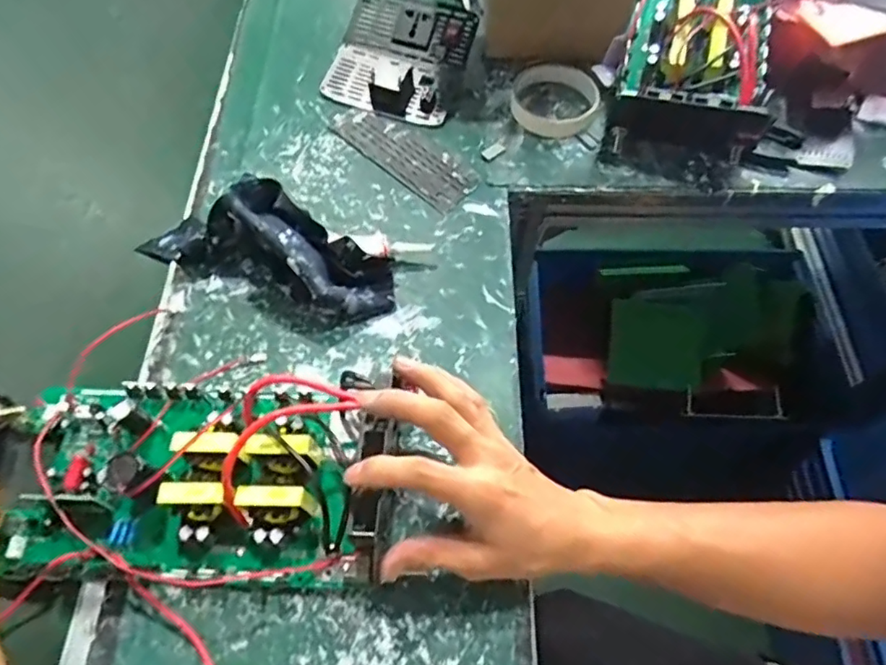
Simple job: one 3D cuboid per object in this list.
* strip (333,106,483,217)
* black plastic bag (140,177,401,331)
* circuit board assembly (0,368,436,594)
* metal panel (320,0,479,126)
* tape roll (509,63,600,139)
[{"bbox_3d":[-0.040,-0.170,0.537,0.152,0.004,0.053,37,67,16],"label":"strip"},{"bbox_3d":[-0.144,-0.070,0.449,0.214,0.069,0.081,22,64,9],"label":"black plastic bag"},{"bbox_3d":[-0.164,0.092,0.369,0.260,0.063,0.145,-2,62,-3],"label":"circuit board assembly"},{"bbox_3d":[-0.043,-0.289,0.581,0.128,0.036,0.143,17,63,7],"label":"metal panel"},{"bbox_3d":[0.109,-0.231,0.556,0.085,0.020,0.092,1,62,-2],"label":"tape roll"}]

